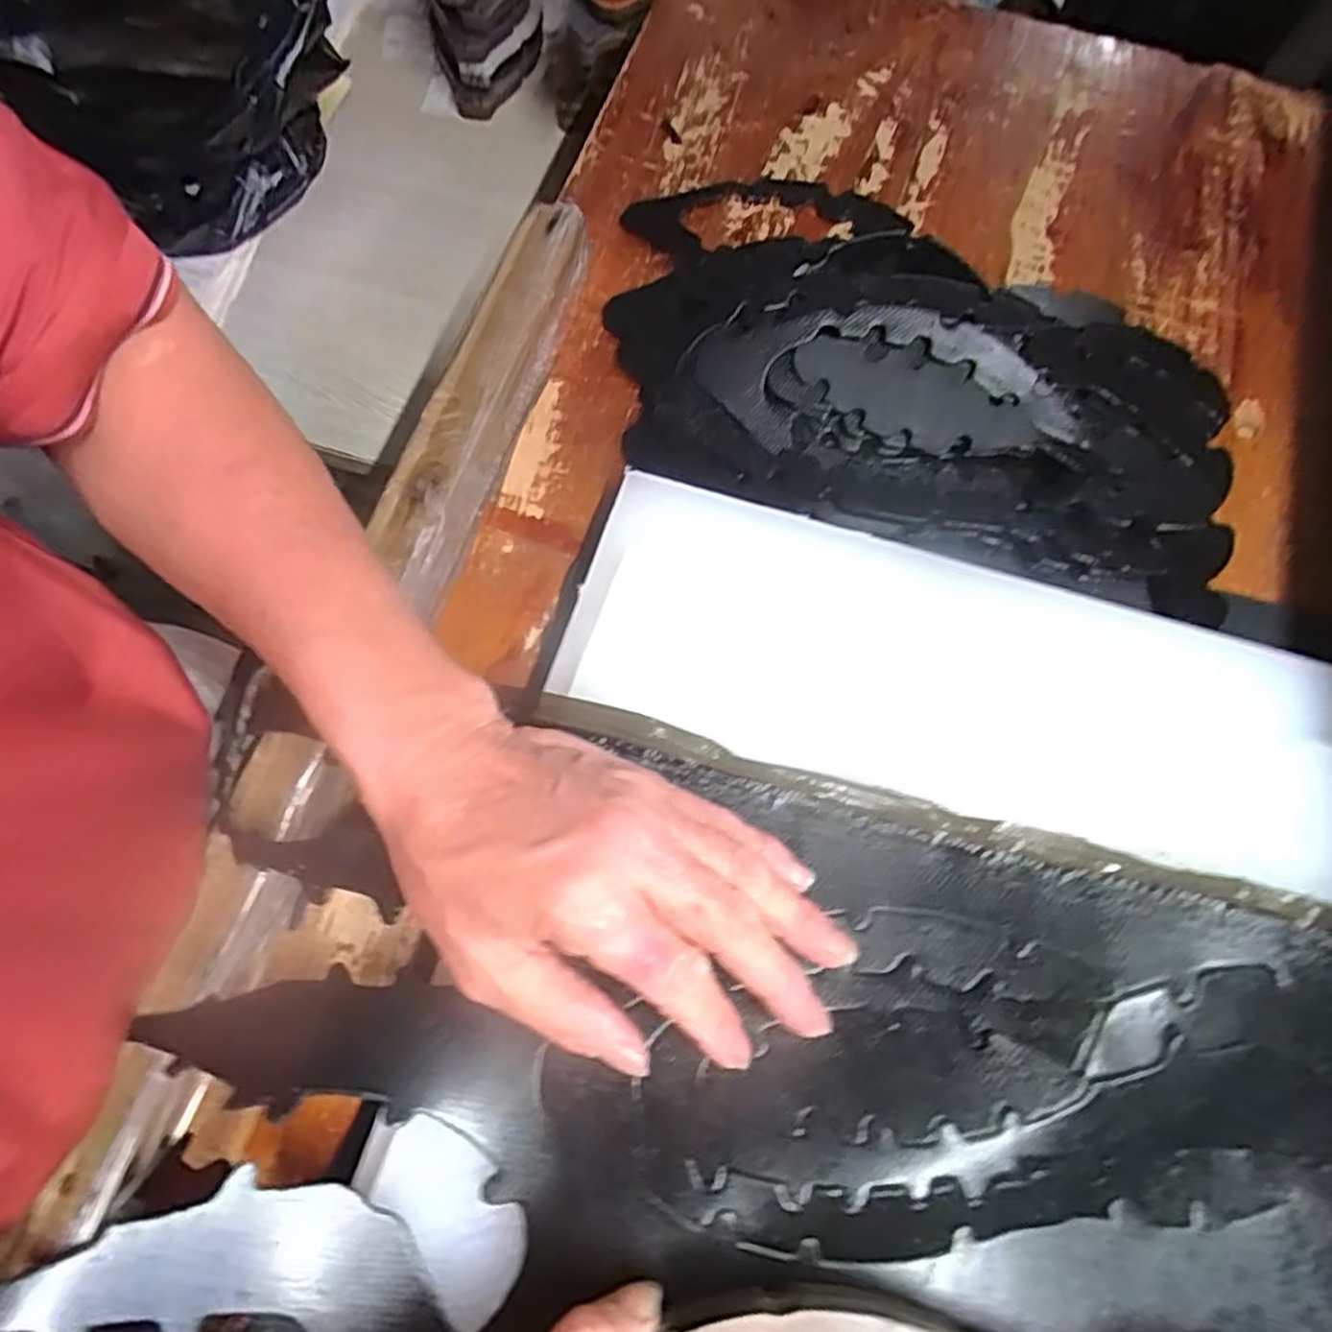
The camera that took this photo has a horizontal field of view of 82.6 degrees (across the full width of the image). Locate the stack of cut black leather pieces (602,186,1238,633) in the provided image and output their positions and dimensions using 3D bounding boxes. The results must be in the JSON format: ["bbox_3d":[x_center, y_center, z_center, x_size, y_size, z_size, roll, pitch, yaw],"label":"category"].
[{"bbox_3d":[0.129,-0.164,0.392,0.337,0.043,0.226,17,66,5],"label":"stack of cut black leather pieces"}]

